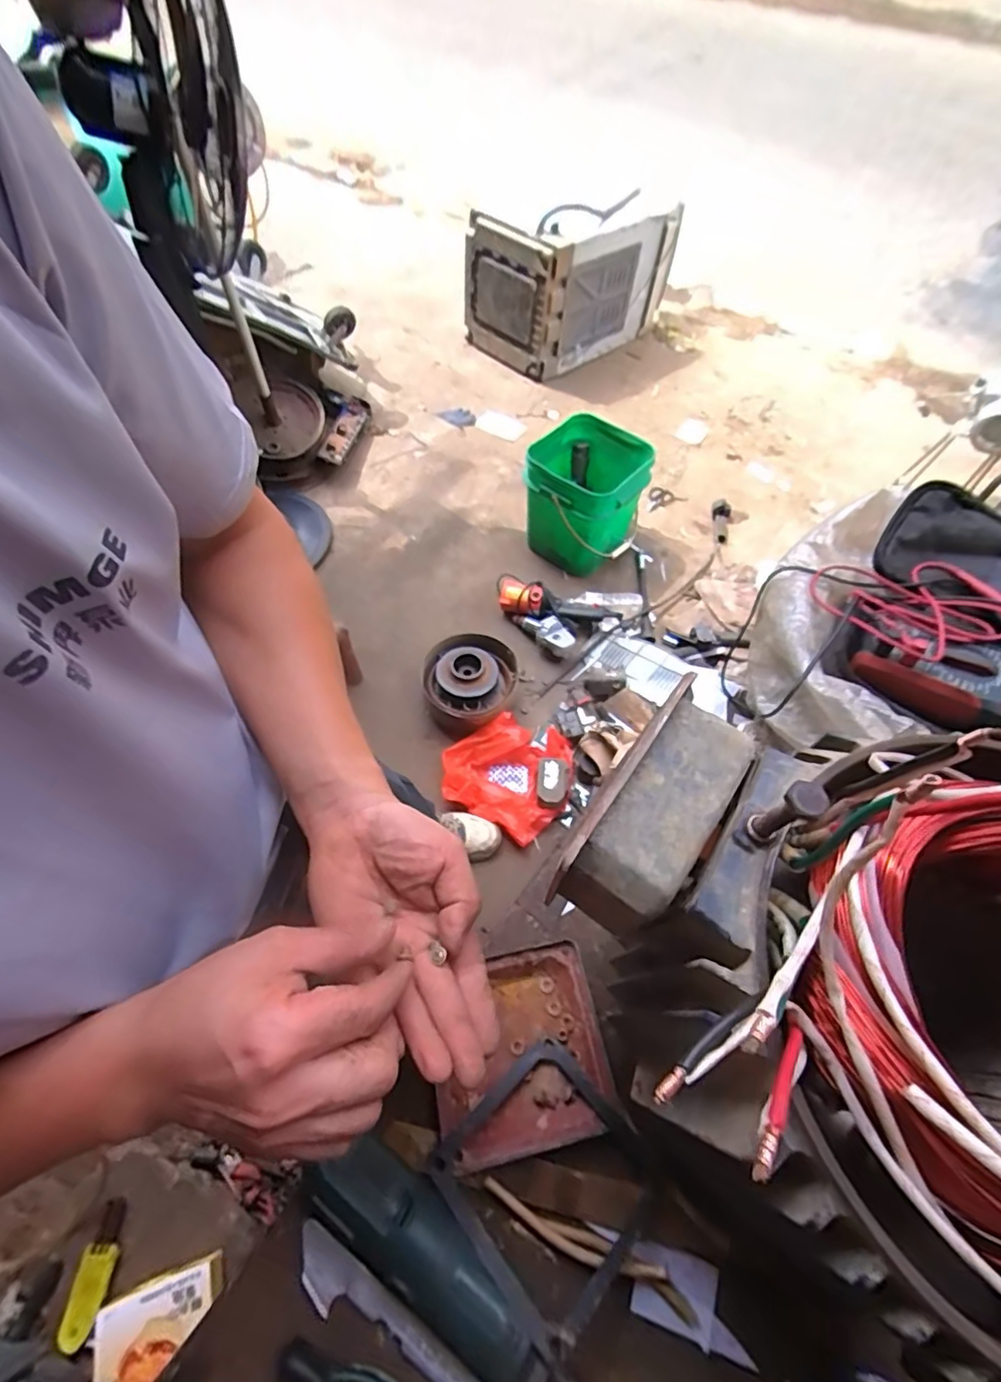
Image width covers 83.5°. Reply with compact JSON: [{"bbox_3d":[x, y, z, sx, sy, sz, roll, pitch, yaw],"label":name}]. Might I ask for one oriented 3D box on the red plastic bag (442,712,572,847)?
[{"bbox_3d":[0.023,0.195,1.410,0.314,0.078,0.299,28,64,15],"label":"red plastic bag"}]

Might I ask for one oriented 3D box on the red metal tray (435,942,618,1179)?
[{"bbox_3d":[0.013,0.267,0.418,0.122,0.018,0.125,-10,61,-6],"label":"red metal tray"}]

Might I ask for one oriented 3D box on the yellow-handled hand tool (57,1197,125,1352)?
[{"bbox_3d":[-0.652,0.932,0.902,0.054,0.013,0.166,-2,44,-2],"label":"yellow-handled hand tool"}]

